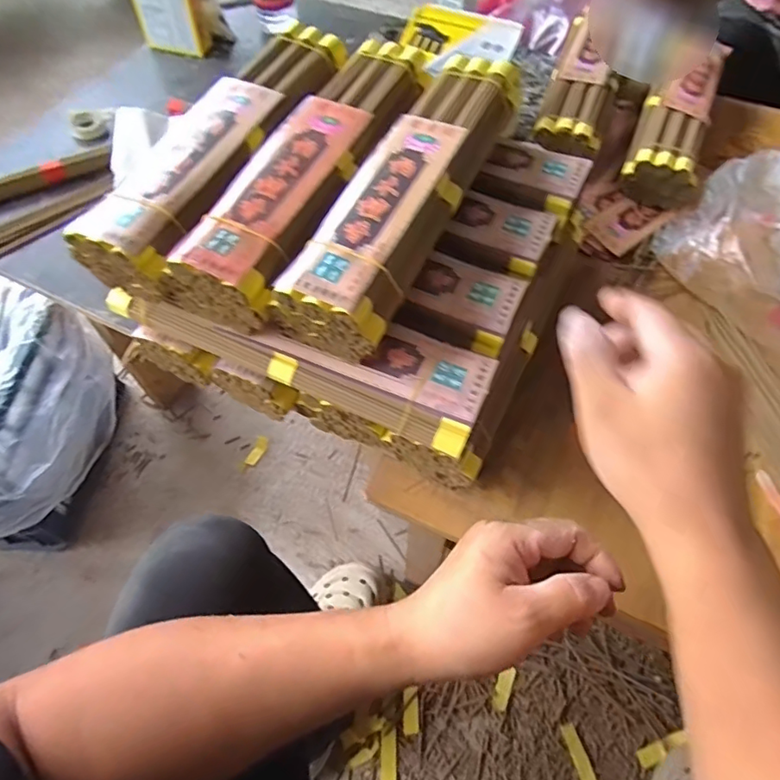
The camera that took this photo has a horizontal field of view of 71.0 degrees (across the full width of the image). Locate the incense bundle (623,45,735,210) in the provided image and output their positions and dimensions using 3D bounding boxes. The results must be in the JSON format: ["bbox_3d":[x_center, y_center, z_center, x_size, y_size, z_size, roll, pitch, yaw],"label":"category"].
[{"bbox_3d":[0.373,-0.356,0.710,0.088,0.053,0.321,20,61,12],"label":"incense bundle"}]

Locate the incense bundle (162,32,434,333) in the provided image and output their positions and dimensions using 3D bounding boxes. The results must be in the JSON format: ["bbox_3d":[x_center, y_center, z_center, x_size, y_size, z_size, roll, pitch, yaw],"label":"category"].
[{"bbox_3d":[-0.059,-0.189,0.462,0.082,0.047,0.323,23,62,14],"label":"incense bundle"}]

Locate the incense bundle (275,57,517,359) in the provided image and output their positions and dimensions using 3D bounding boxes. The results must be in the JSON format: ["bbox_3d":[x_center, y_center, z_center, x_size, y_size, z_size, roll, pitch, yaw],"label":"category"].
[{"bbox_3d":[0.021,-0.165,0.450,0.076,0.051,0.317,22,62,14],"label":"incense bundle"}]

